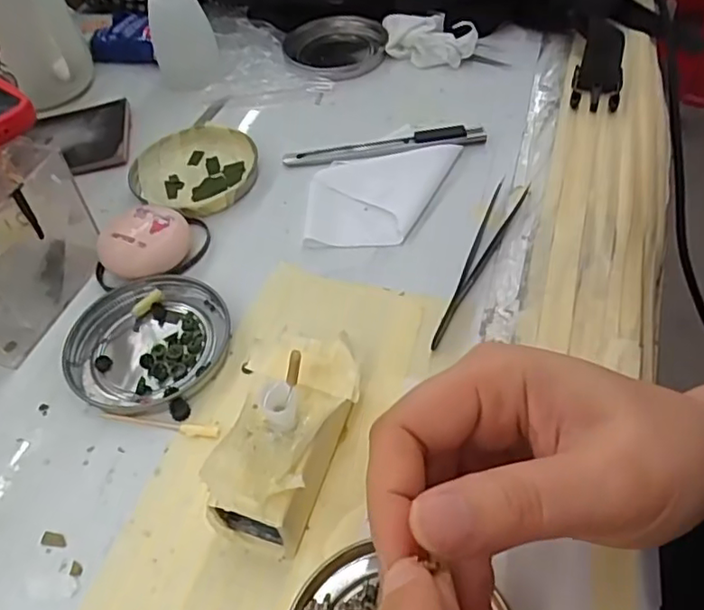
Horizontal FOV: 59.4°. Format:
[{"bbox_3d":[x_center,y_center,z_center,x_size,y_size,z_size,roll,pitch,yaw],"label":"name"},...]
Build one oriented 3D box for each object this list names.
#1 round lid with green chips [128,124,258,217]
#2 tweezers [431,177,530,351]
[{"bbox_3d":[-0.098,-0.086,0.387,0.083,0.009,0.073,20,56,20],"label":"round lid with green chips"},{"bbox_3d":[0.067,-0.025,0.325,0.017,0.004,0.125,19,55,19],"label":"tweezers"}]

